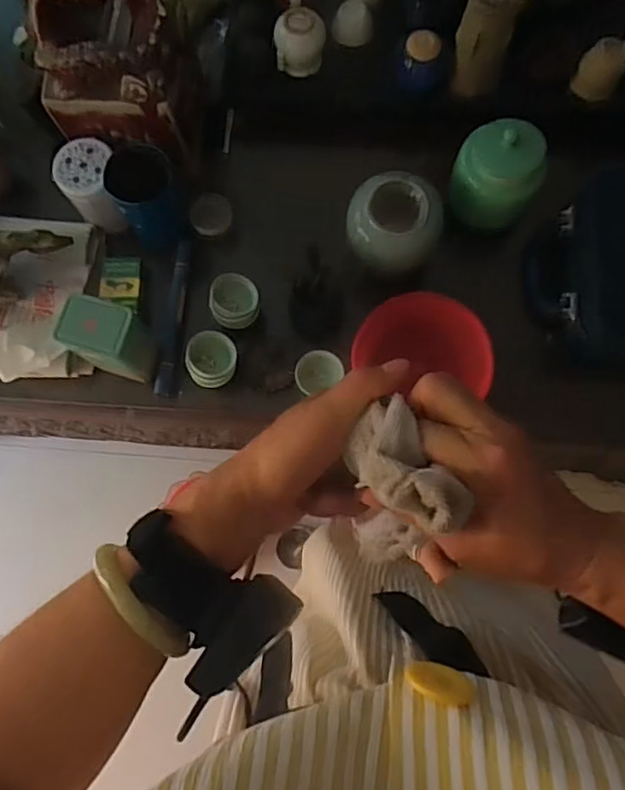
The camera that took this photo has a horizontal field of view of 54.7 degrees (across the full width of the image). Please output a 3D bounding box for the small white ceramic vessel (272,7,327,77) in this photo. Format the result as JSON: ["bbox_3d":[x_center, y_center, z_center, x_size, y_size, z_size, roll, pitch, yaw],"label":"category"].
[{"bbox_3d":[-0.017,-0.493,0.847,0.071,0.065,0.062,7,78,3],"label":"small white ceramic vessel"}]

